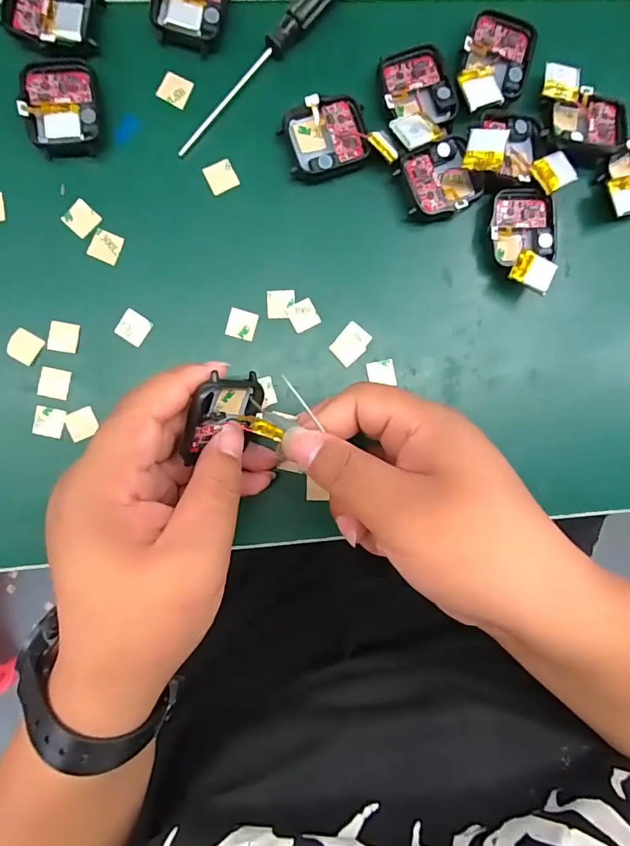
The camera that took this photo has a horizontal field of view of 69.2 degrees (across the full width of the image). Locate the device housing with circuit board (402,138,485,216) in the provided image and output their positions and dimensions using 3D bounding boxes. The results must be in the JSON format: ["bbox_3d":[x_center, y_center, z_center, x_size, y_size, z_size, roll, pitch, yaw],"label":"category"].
[{"bbox_3d":[0.070,-0.134,0.249,0.039,0.009,0.036,-24,94,-3],"label":"device housing with circuit board"}]

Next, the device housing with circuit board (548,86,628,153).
[{"bbox_3d":[0.151,-0.168,0.252,0.040,0.009,0.035,8,92,-4],"label":"device housing with circuit board"}]

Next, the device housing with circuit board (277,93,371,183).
[{"bbox_3d":[0.006,-0.153,0.246,0.044,0.010,0.037,-19,93,-3],"label":"device housing with circuit board"}]

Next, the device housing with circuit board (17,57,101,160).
[{"bbox_3d":[-0.130,-0.163,0.235,0.036,0.009,0.048,-3,92,-4],"label":"device housing with circuit board"}]

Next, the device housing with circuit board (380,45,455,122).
[{"bbox_3d":[0.055,-0.183,0.246,0.038,0.005,0.038,-11,93,-4],"label":"device housing with circuit board"}]

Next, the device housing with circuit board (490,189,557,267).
[{"bbox_3d":[0.115,-0.108,0.256,0.037,0.013,0.039,-1,92,-4],"label":"device housing with circuit board"}]

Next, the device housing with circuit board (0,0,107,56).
[{"bbox_3d":[-0.133,-0.210,0.232,0.045,0.008,0.039,16,91,-4],"label":"device housing with circuit board"}]

